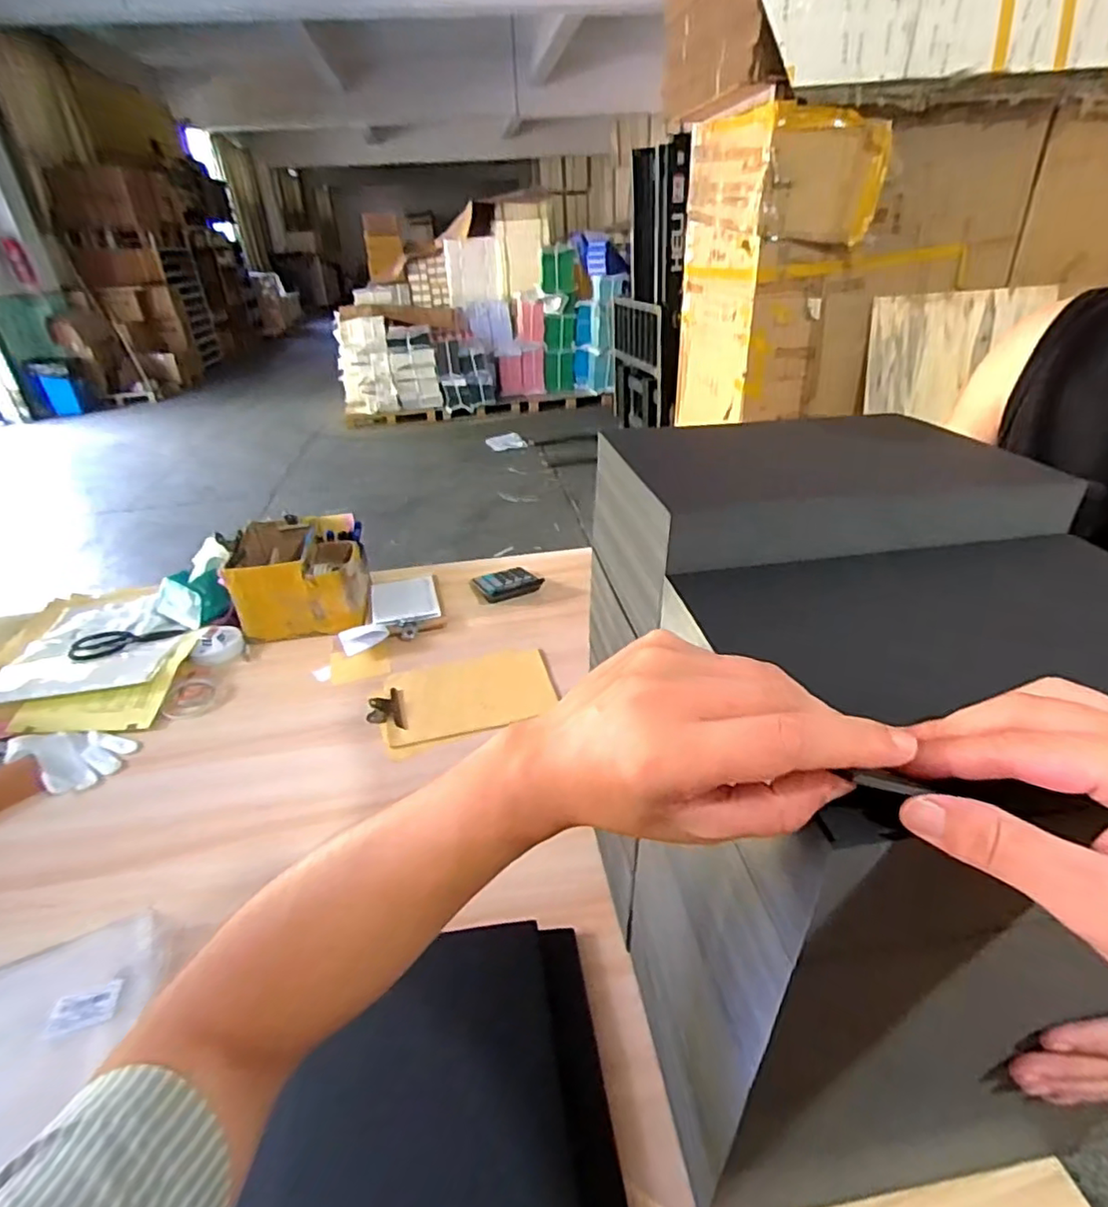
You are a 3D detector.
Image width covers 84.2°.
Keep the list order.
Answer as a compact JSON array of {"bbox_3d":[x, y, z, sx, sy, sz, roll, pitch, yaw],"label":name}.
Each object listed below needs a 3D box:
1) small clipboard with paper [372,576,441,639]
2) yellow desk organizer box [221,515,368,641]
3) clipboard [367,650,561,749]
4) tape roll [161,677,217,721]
[{"bbox_3d":[-0.288,-0.007,1.188,0.123,0.020,0.221,-10,32,-12],"label":"small clipboard with paper"},{"bbox_3d":[-0.492,-0.061,1.214,0.229,0.149,0.253,-9,32,-10],"label":"yellow desk organizer box"},{"bbox_3d":[-0.141,0.143,0.975,0.278,0.023,0.156,-11,32,-13],"label":"clipboard"},{"bbox_3d":[-0.591,0.149,0.990,0.082,0.016,0.083,-2,31,1],"label":"tape roll"}]

